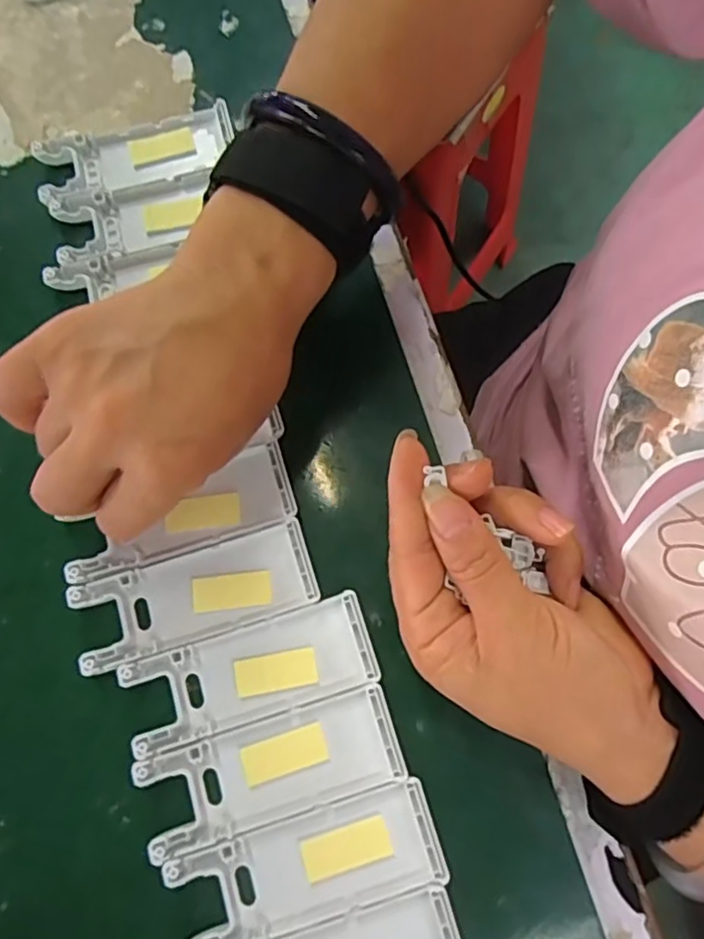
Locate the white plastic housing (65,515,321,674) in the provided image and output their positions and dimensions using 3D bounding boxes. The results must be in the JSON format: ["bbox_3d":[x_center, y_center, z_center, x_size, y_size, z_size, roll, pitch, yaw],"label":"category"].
[{"bbox_3d":[-0.069,0.054,0.277,0.102,0.008,0.039,-19,75,-4],"label":"white plastic housing"}]

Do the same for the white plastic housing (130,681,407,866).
[{"bbox_3d":[-0.033,0.123,0.257,0.103,0.009,0.039,-17,75,-3],"label":"white plastic housing"}]

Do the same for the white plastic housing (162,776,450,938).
[{"bbox_3d":[-0.017,0.157,0.247,0.103,0.009,0.038,-17,75,-3],"label":"white plastic housing"}]

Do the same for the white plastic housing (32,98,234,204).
[{"bbox_3d":[-0.115,-0.166,0.339,0.102,0.013,0.046,-12,75,-2],"label":"white plastic housing"}]

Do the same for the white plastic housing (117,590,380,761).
[{"bbox_3d":[-0.043,0.086,0.267,0.103,0.009,0.040,-16,75,-3],"label":"white plastic housing"}]

